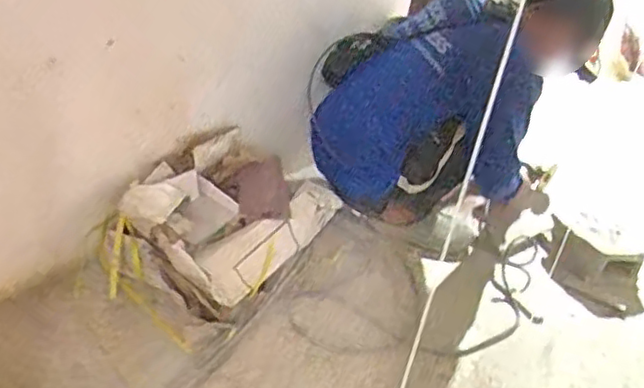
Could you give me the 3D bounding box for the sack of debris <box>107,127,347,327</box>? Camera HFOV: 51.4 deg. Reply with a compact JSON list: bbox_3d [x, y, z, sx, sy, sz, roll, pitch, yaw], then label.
[{"bbox_3d":[-0.193,0.019,1.457,0.310,0.199,0.492,22,33,20],"label":"sack of debris"}]

